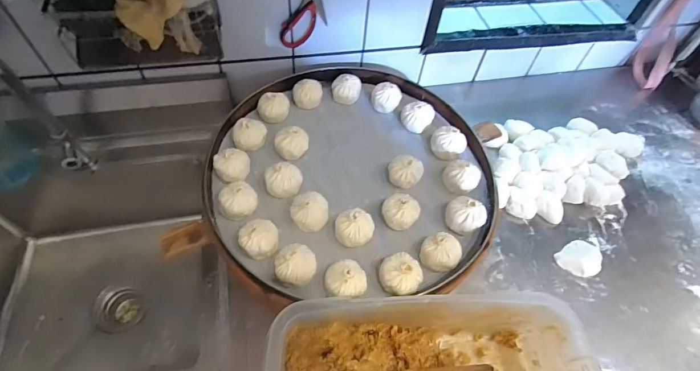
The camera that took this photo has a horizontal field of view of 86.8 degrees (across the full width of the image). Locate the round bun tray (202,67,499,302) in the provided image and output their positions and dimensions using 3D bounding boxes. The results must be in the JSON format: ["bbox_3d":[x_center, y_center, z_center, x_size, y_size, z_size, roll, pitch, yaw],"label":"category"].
[{"bbox_3d":[0.005,-0.025,0.657,0.473,0.074,0.446,2,57,-4],"label":"round bun tray"}]

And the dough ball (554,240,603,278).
[{"bbox_3d":[0.427,0.134,0.679,0.085,0.018,0.065,-28,63,-21],"label":"dough ball"}]

